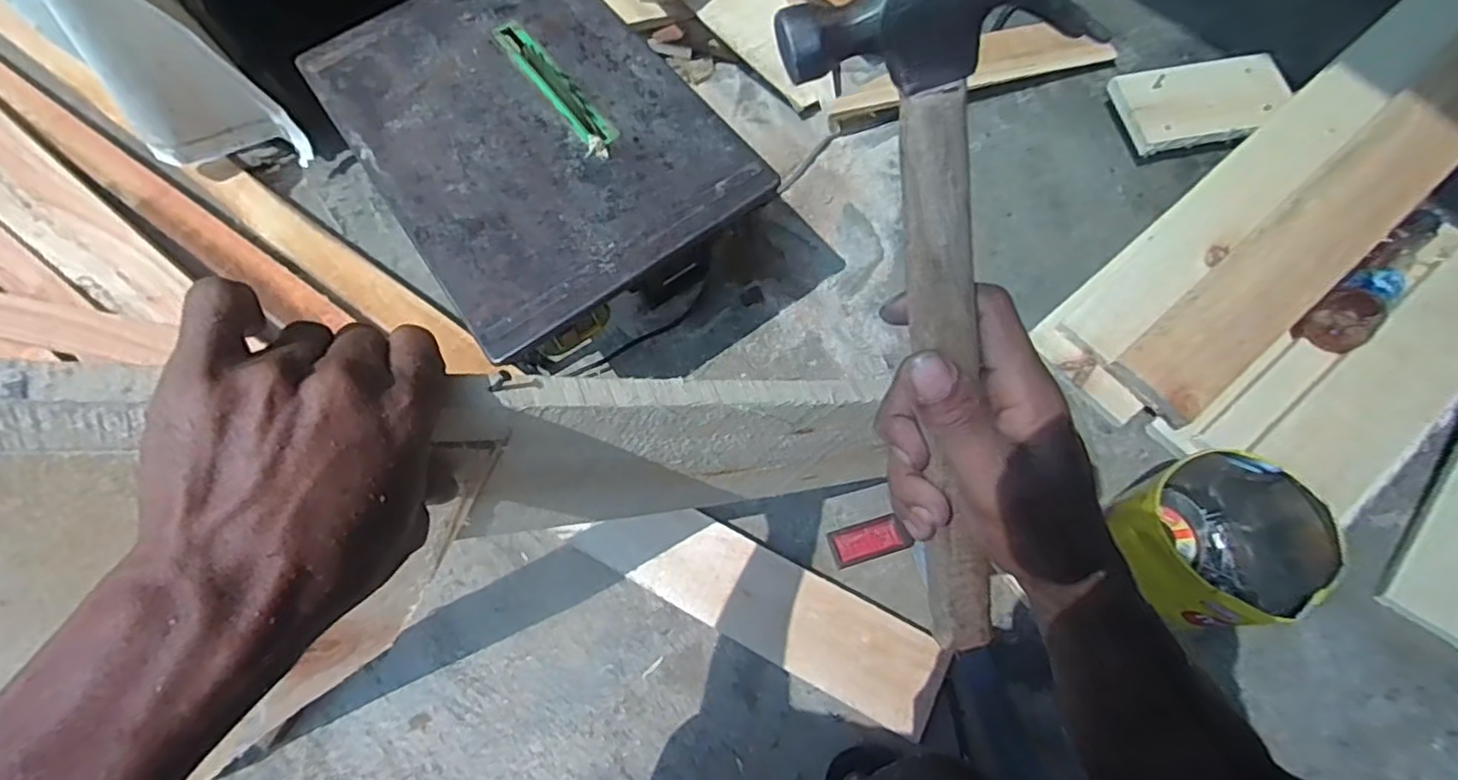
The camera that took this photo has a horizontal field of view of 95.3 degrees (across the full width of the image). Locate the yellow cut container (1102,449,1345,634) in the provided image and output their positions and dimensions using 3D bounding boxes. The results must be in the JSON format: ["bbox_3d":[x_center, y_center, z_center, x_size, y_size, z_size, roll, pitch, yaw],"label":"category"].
[{"bbox_3d":[0.462,0.151,0.631,0.152,0.133,0.156,1,67,-1],"label":"yellow cut container"}]

